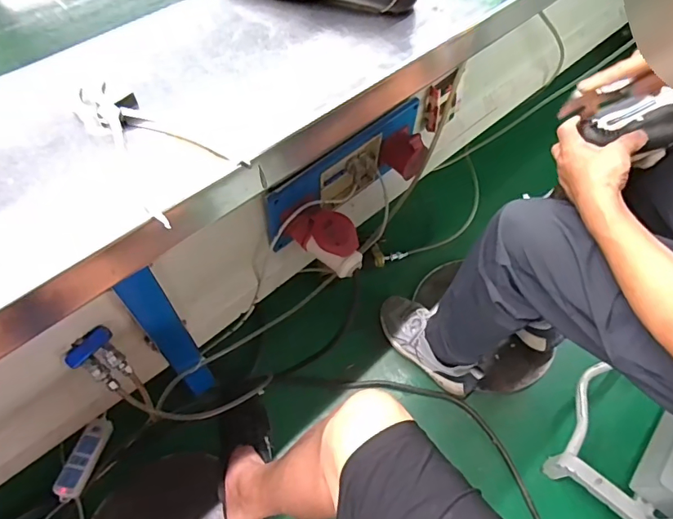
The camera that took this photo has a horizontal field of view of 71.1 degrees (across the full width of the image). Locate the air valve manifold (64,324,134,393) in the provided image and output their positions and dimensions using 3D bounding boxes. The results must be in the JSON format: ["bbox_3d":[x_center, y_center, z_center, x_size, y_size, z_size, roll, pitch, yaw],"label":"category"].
[{"bbox_3d":[-0.339,0.148,0.679,0.078,0.046,0.068,40,64,21],"label":"air valve manifold"}]

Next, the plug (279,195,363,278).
[{"bbox_3d":[-0.018,-0.040,0.773,0.075,0.073,0.139,-39,67,-23],"label":"plug"}]

